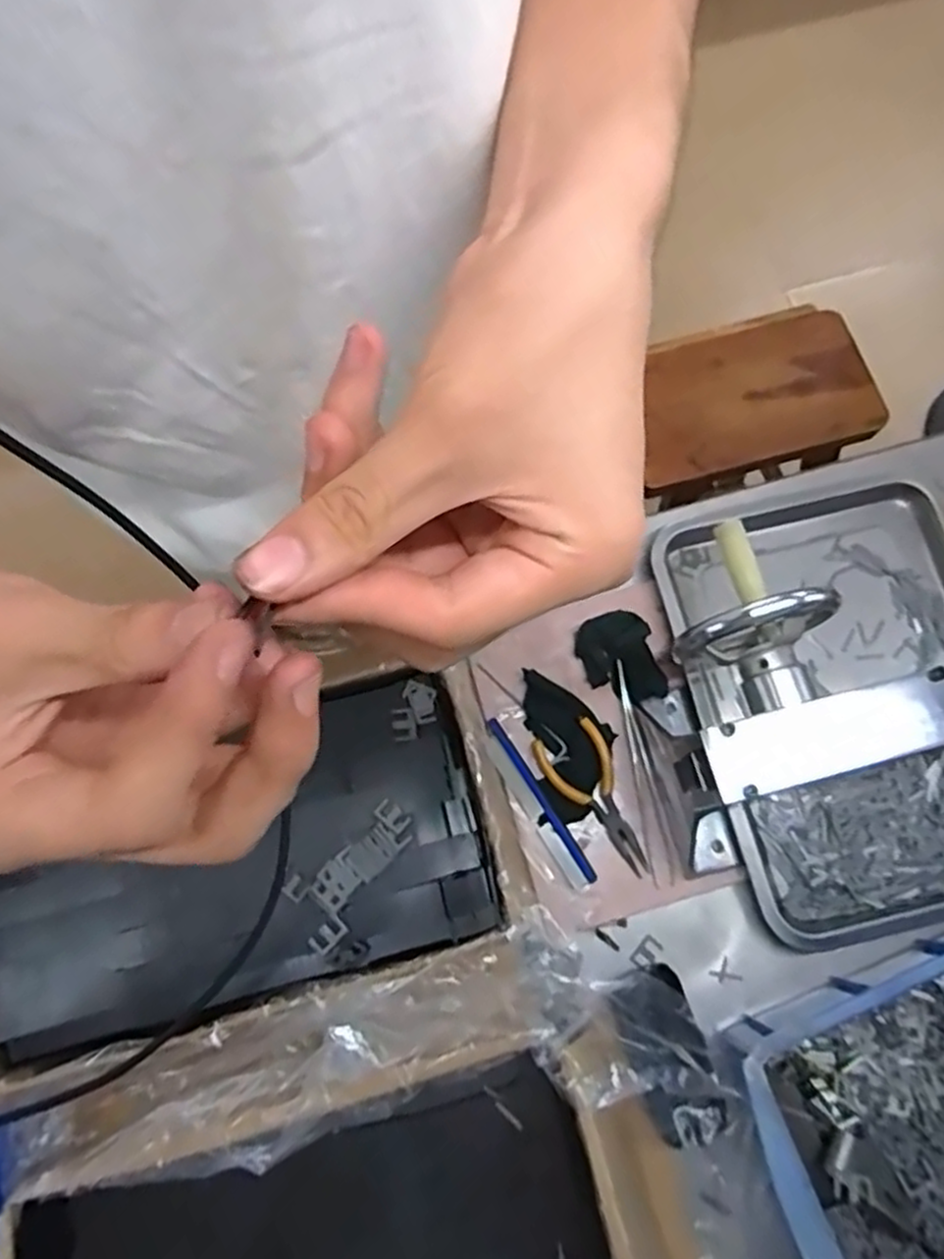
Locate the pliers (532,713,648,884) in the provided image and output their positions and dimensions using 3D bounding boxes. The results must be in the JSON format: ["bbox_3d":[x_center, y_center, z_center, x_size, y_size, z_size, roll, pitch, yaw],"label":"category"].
[{"bbox_3d":[0.097,0.132,0.573,0.051,0.011,0.123,-25,74,-6],"label":"pliers"}]

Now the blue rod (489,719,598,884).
[{"bbox_3d":[0.054,0.131,0.579,0.008,0.006,0.143,-31,75,-8],"label":"blue rod"}]

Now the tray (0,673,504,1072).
[{"bbox_3d":[-0.172,0.164,0.534,0.350,0.023,0.188,-15,73,-3],"label":"tray"}]

